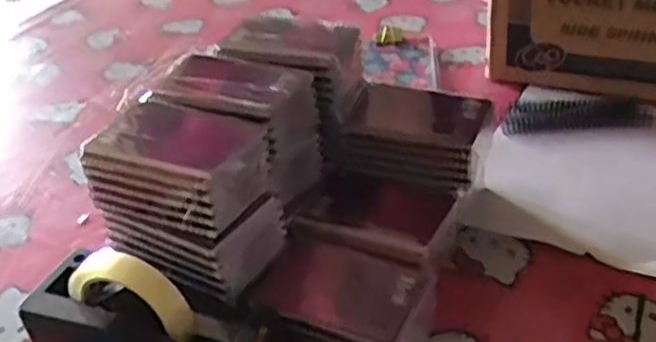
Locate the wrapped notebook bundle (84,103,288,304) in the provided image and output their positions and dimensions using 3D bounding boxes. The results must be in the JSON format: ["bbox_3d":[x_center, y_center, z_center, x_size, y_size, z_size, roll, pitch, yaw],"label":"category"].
[{"bbox_3d":[-0.117,0.016,0.599,0.142,0.103,0.108,11,38,24],"label":"wrapped notebook bundle"}]

